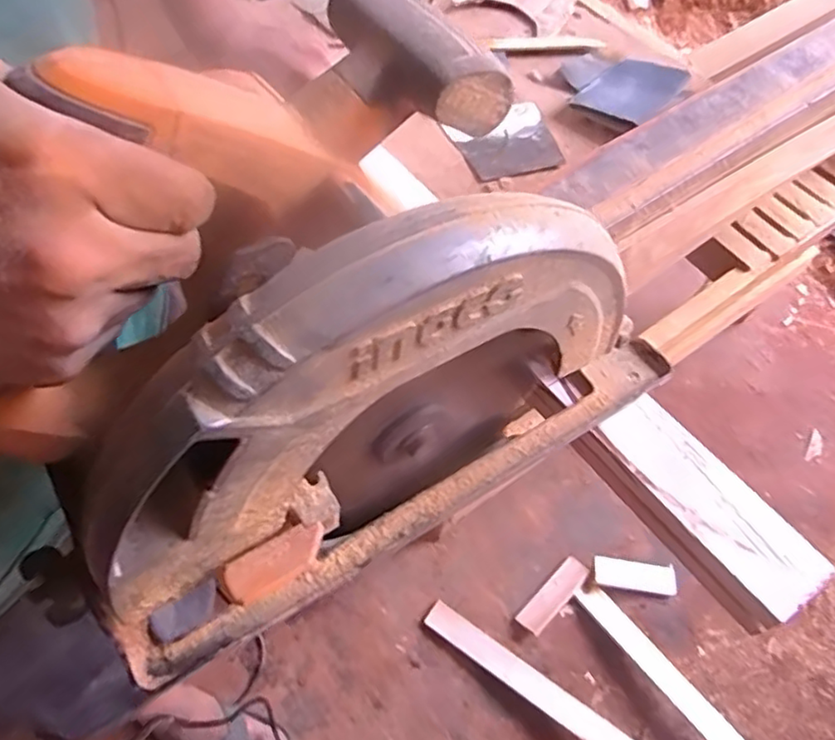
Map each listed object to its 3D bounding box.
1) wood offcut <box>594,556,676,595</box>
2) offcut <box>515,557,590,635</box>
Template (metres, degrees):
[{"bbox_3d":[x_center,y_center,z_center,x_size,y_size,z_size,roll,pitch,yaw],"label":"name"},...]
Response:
[{"bbox_3d":[0.383,0.363,1.120,0.142,0.020,0.052,5,58,2],"label":"wood offcut"},{"bbox_3d":[0.237,0.391,1.102,0.149,0.014,0.047,-39,67,-22],"label":"offcut"}]

